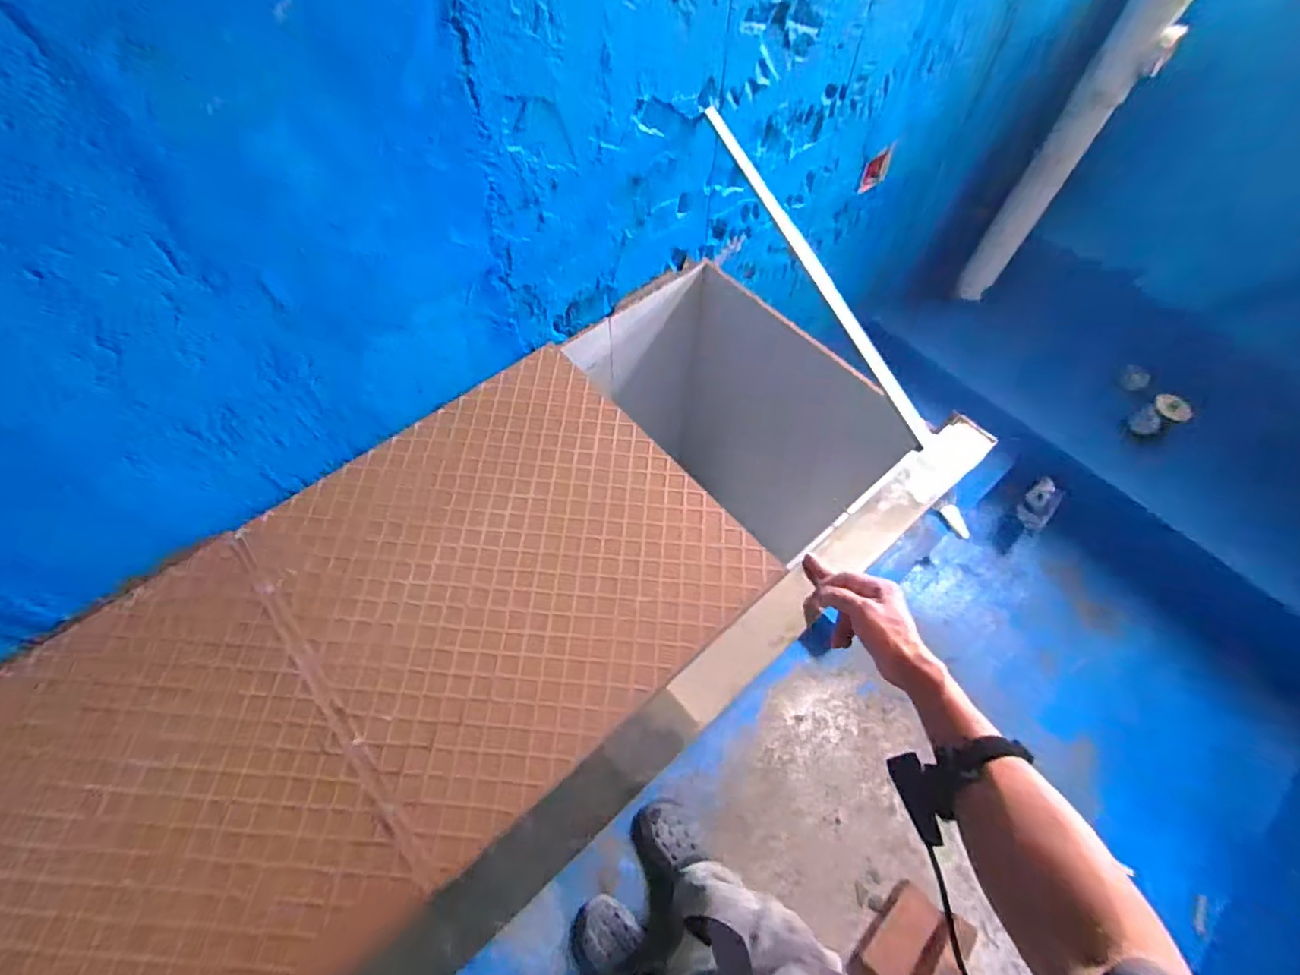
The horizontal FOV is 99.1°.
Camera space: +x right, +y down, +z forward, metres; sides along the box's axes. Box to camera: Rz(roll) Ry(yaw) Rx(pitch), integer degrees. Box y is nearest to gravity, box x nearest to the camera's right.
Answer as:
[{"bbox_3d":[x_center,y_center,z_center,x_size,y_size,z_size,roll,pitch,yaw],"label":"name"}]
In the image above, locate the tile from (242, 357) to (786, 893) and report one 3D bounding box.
[{"bbox_3d":[-0.175,0.086,0.698,0.494,0.015,0.486,-37,67,-20],"label":"tile"}]

